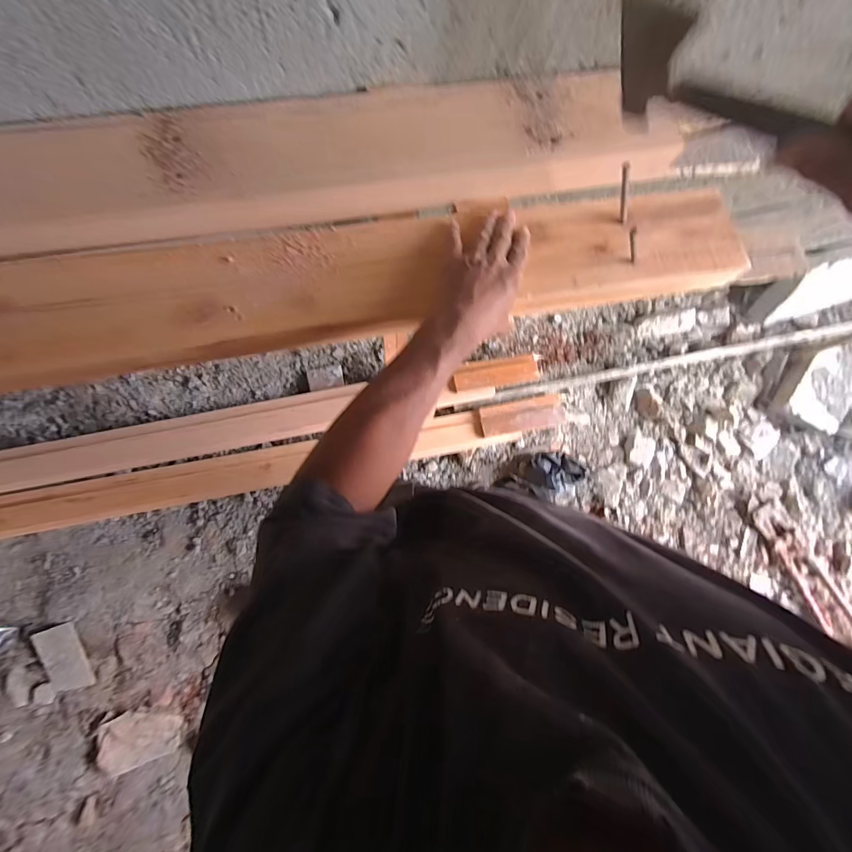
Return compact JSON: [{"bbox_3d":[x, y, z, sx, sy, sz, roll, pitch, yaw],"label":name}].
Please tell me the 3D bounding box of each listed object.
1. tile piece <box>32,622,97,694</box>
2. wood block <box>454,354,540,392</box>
[{"bbox_3d":[-1.107,0.712,1.216,0.113,0.021,0.199,-20,89,-7],"label":"tile piece"},{"bbox_3d":[0.222,-0.168,1.262,0.276,0.039,0.084,-10,88,-7],"label":"wood block"}]

